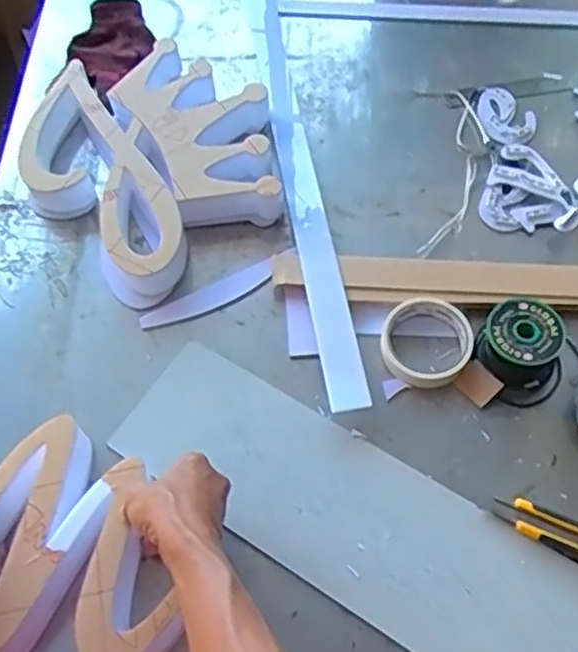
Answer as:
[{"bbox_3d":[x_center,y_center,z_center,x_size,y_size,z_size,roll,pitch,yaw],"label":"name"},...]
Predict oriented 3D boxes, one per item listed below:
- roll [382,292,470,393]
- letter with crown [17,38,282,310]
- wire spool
[{"bbox_3d":[0.139,0.012,0.705,0.088,0.020,0.103,33,69,19],"label":"roll"},{"bbox_3d":[-0.164,-0.210,0.830,0.276,0.065,0.322,-39,66,-16],"label":"letter with crown"},{"bbox_3d":[0.225,0.019,0.681,0.081,0.058,0.070,32,69,19],"label":"wire spool"}]

